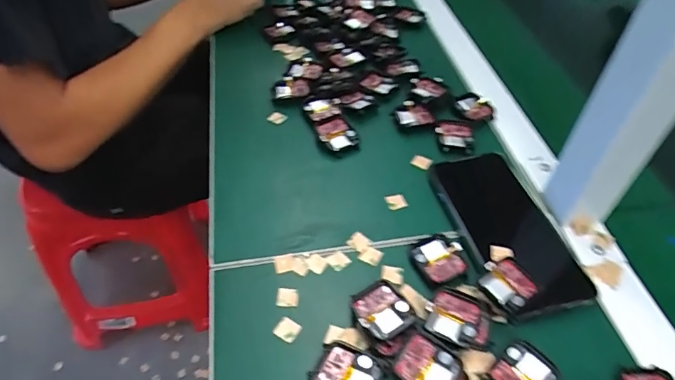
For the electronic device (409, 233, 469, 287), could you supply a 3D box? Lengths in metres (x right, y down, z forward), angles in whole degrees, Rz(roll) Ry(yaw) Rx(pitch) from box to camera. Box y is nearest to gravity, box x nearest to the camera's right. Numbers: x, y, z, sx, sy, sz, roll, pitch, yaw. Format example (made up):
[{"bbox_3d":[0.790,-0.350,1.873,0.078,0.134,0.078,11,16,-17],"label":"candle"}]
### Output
[{"bbox_3d":[0.083,0.056,0.378,0.037,0.011,0.041,-20,52,-19],"label":"electronic device"}]

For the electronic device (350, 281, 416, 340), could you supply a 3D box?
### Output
[{"bbox_3d":[0.032,0.091,0.341,0.036,0.017,0.042,-20,52,-19],"label":"electronic device"}]

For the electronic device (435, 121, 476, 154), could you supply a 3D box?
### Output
[{"bbox_3d":[0.122,-0.056,0.478,0.040,0.009,0.045,7,49,9],"label":"electronic device"}]

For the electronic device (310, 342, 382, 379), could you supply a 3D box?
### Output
[{"bbox_3d":[0.006,0.126,0.315,0.043,0.012,0.036,20,50,15],"label":"electronic device"}]

